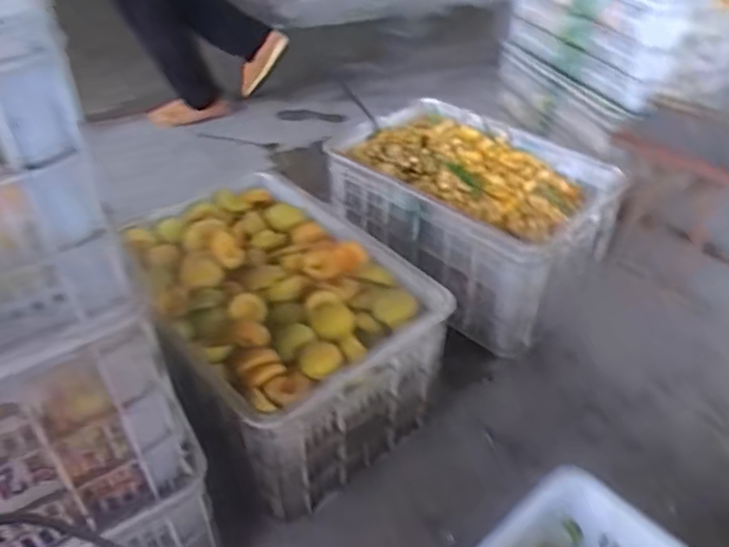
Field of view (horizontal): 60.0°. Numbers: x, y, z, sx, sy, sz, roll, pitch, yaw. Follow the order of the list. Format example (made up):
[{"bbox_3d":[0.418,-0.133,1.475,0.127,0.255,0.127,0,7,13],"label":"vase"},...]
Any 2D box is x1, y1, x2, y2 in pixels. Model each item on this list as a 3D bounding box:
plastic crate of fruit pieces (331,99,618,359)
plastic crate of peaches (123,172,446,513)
[{"bbox_3d":[0.231,-0.133,1.428,0.411,0.281,0.592,-30,48,-29],"label":"plastic crate of fruit pieces"},{"bbox_3d":[-0.143,0.076,1.126,0.382,0.245,0.567,-23,45,-23],"label":"plastic crate of peaches"}]

